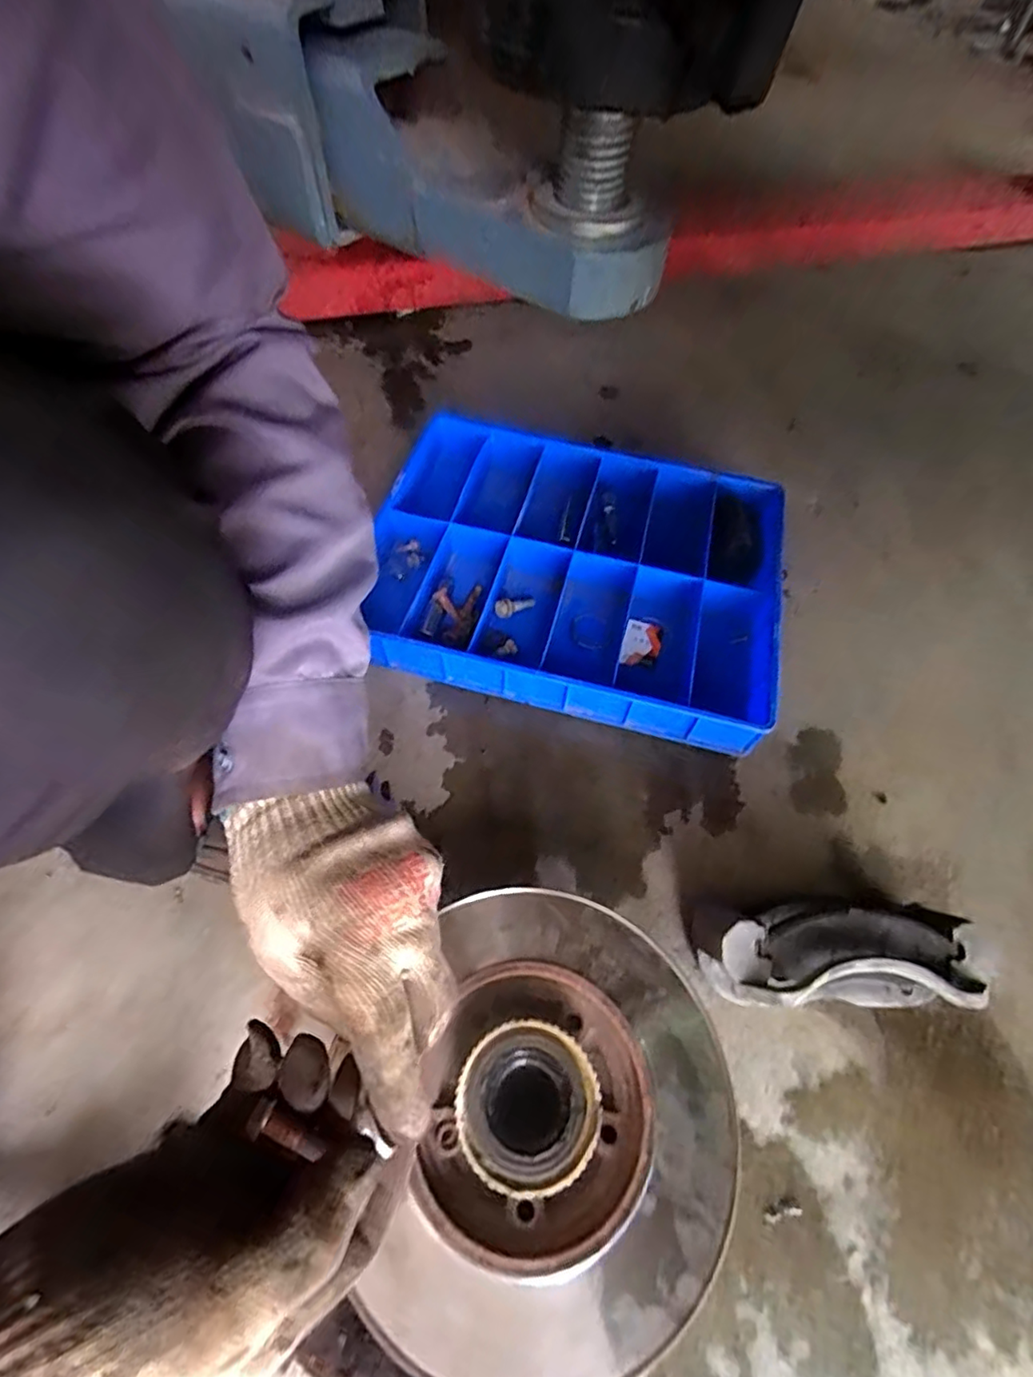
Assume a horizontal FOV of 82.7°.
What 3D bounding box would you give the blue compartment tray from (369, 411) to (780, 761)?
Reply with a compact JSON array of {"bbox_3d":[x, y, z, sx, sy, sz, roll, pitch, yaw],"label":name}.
[{"bbox_3d":[0.063,-0.142,0.654,0.423,0.076,0.348,14,59,5],"label":"blue compartment tray"}]

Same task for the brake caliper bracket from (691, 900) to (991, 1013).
[{"bbox_3d":[0.240,0.201,0.454,0.197,0.089,0.080,2,59,-3],"label":"brake caliper bracket"}]

